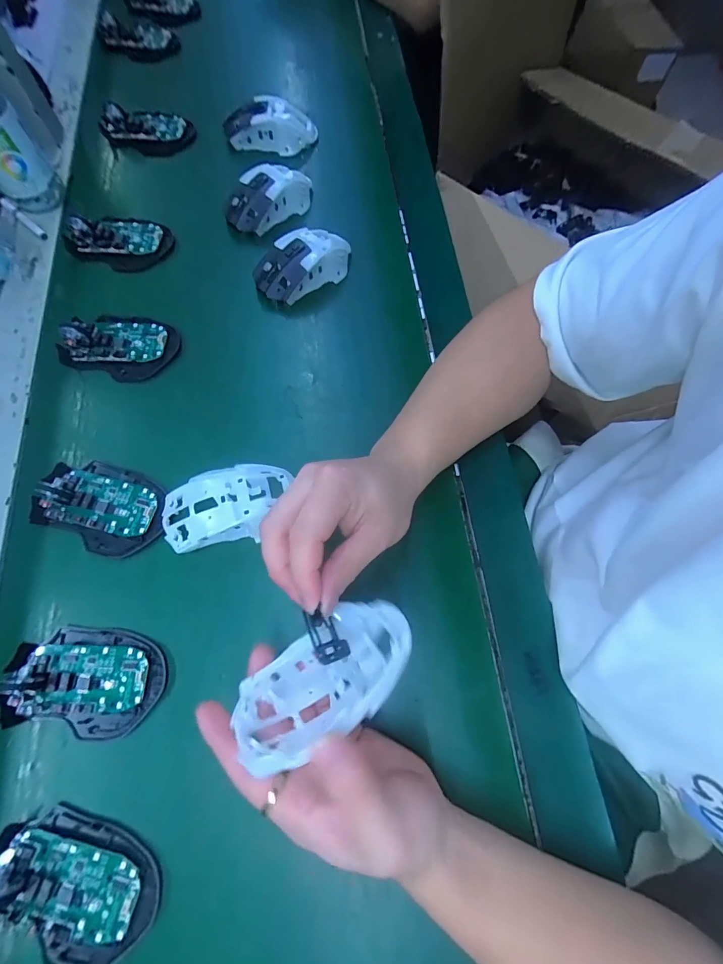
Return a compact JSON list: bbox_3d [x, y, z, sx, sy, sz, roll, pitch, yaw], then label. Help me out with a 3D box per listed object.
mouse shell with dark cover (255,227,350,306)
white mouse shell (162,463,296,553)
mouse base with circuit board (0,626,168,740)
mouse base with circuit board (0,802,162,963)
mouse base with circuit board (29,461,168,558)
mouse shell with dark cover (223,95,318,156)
[{"bbox_3d":[-0.060,-0.239,0.431,0.112,0.044,0.051,-34,74,-12],"label":"mouse shell with dark cover"},{"bbox_3d":[-0.116,0.019,0.338,0.106,0.031,0.062,-10,70,-5],"label":"white mouse shell"},{"bbox_3d":[-0.211,0.150,0.302,0.111,0.020,0.073,12,70,3],"label":"mouse base with circuit board"},{"bbox_3d":[-0.193,0.266,0.259,0.112,0.026,0.072,25,71,8],"label":"mouse base with circuit board"},{"bbox_3d":[-0.228,0.018,0.343,0.109,0.028,0.076,12,70,3],"label":"mouse base with circuit board"},{"bbox_3d":[-0.117,-0.450,0.506,0.115,0.043,0.053,10,70,3],"label":"mouse shell with dark cover"}]

